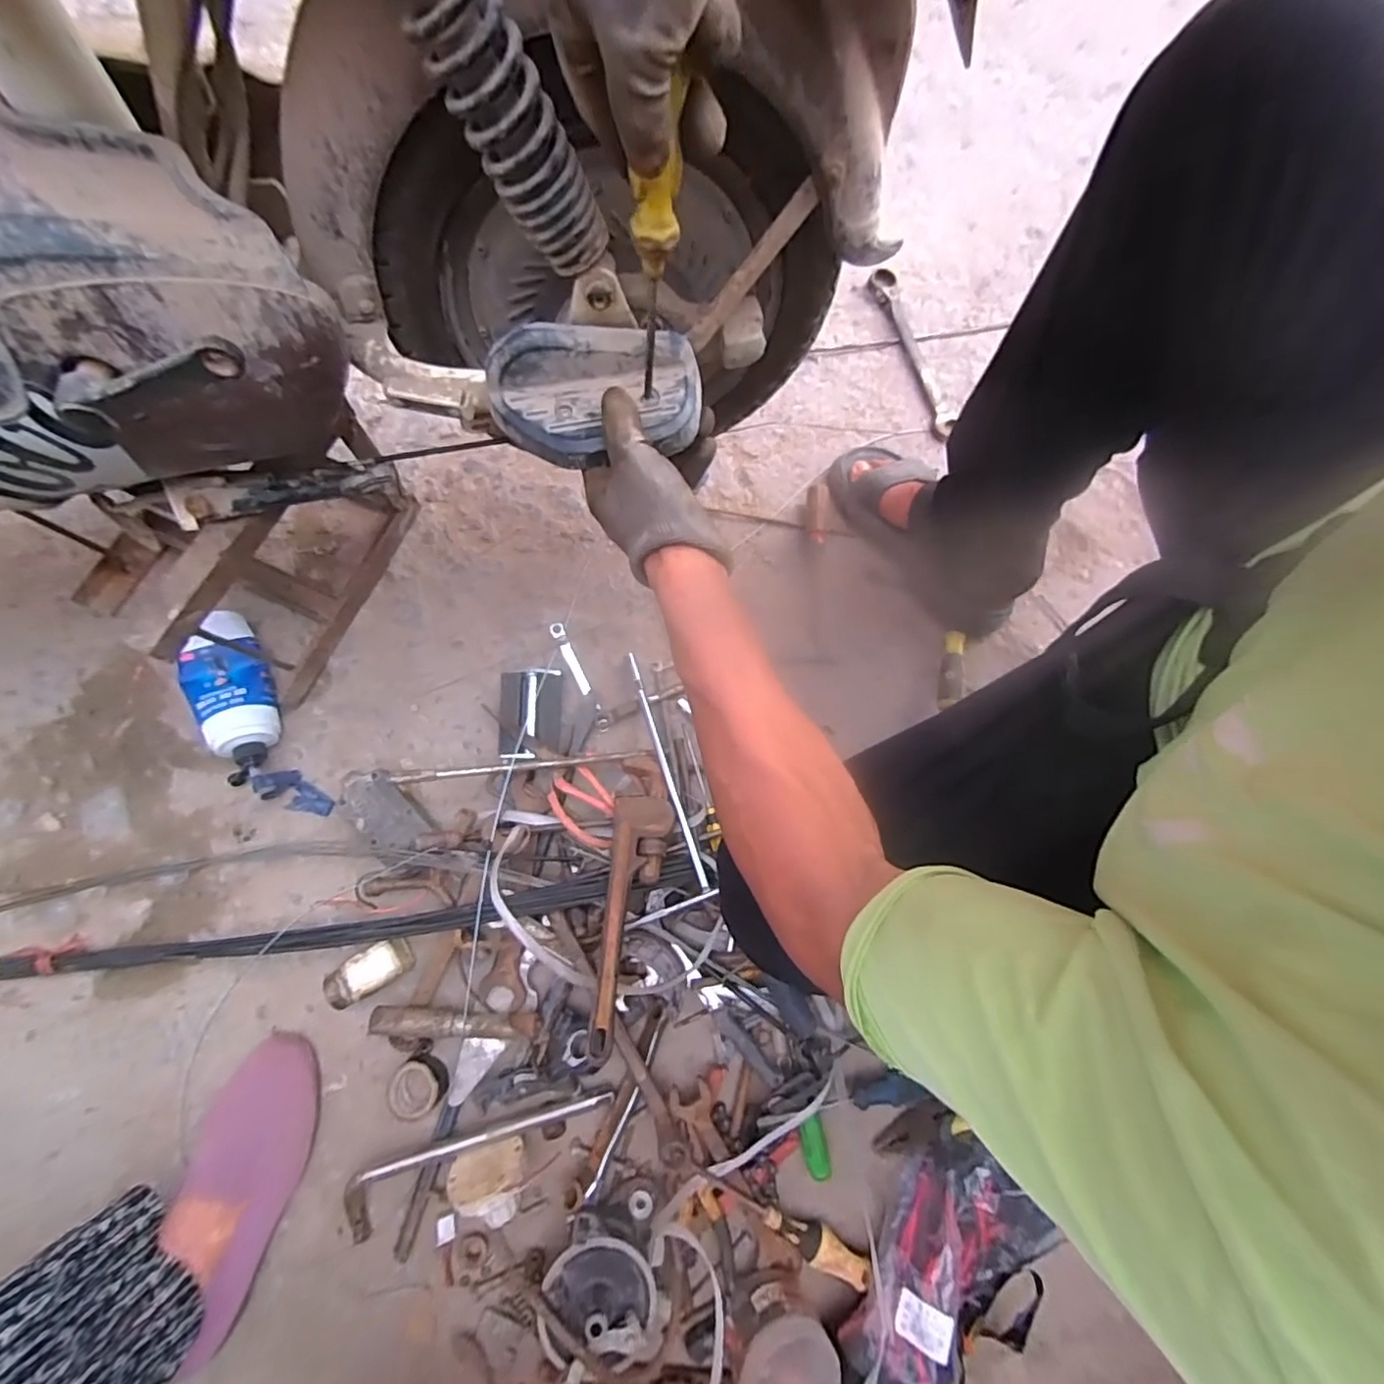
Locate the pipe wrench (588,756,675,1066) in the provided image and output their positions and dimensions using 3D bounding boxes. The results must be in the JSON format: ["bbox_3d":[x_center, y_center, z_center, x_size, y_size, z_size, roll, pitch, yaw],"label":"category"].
[{"bbox_3d":[-0.062,0.198,0.601,0.058,0.028,0.282,8,58,0],"label":"pipe wrench"}]

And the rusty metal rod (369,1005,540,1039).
[{"bbox_3d":[-0.230,0.323,0.595,0.157,0.029,0.023,4,72,-1],"label":"rusty metal rod"}]

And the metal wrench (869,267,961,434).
[{"bbox_3d":[0.319,-0.490,0.873,0.040,0.013,0.287,-14,74,-6],"label":"metal wrench"}]

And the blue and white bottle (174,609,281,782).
[{"bbox_3d":[-0.504,-0.003,0.674,0.074,0.060,0.188,-26,75,-10],"label":"blue and white bottle"}]

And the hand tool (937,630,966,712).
[{"bbox_3d":[0.306,-0.024,0.727,0.027,0.028,0.100,11,72,1],"label":"hand tool"}]

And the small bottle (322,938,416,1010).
[{"bbox_3d":[-0.324,0.281,0.612,0.082,0.048,0.039,-26,75,-10],"label":"small bottle"}]

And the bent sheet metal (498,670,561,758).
[{"bbox_3d":[-0.183,0.025,0.693,0.065,0.030,0.101,-4,73,-3],"label":"bent sheet metal"}]

